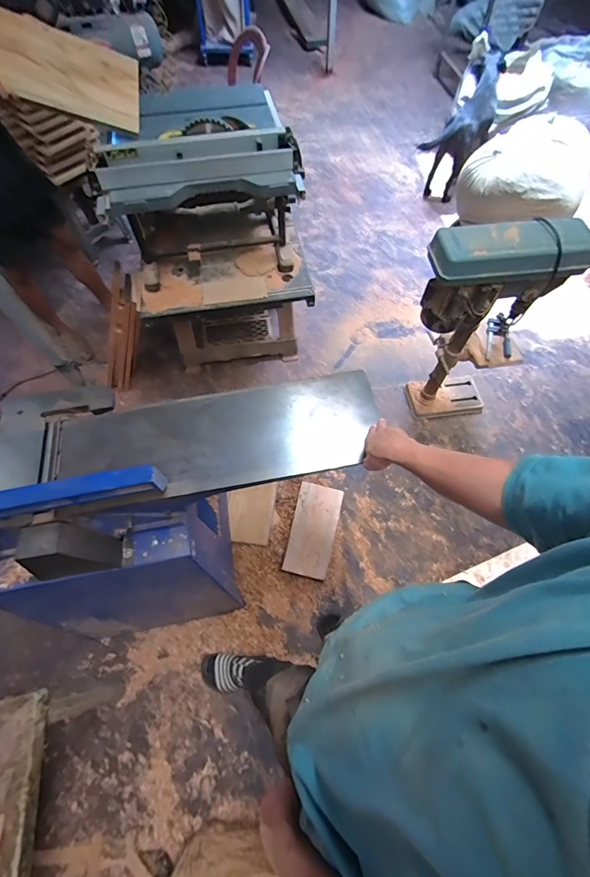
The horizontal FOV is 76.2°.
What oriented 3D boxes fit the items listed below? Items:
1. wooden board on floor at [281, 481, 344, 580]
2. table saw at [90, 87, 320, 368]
[{"bbox_3d":[0.075,0.355,1.488,0.177,0.038,0.363,11,61,7],"label":"wooden board on floor"},{"bbox_3d":[-0.332,-0.815,1.640,0.672,0.909,0.847,-7,63,-3],"label":"table saw"}]

